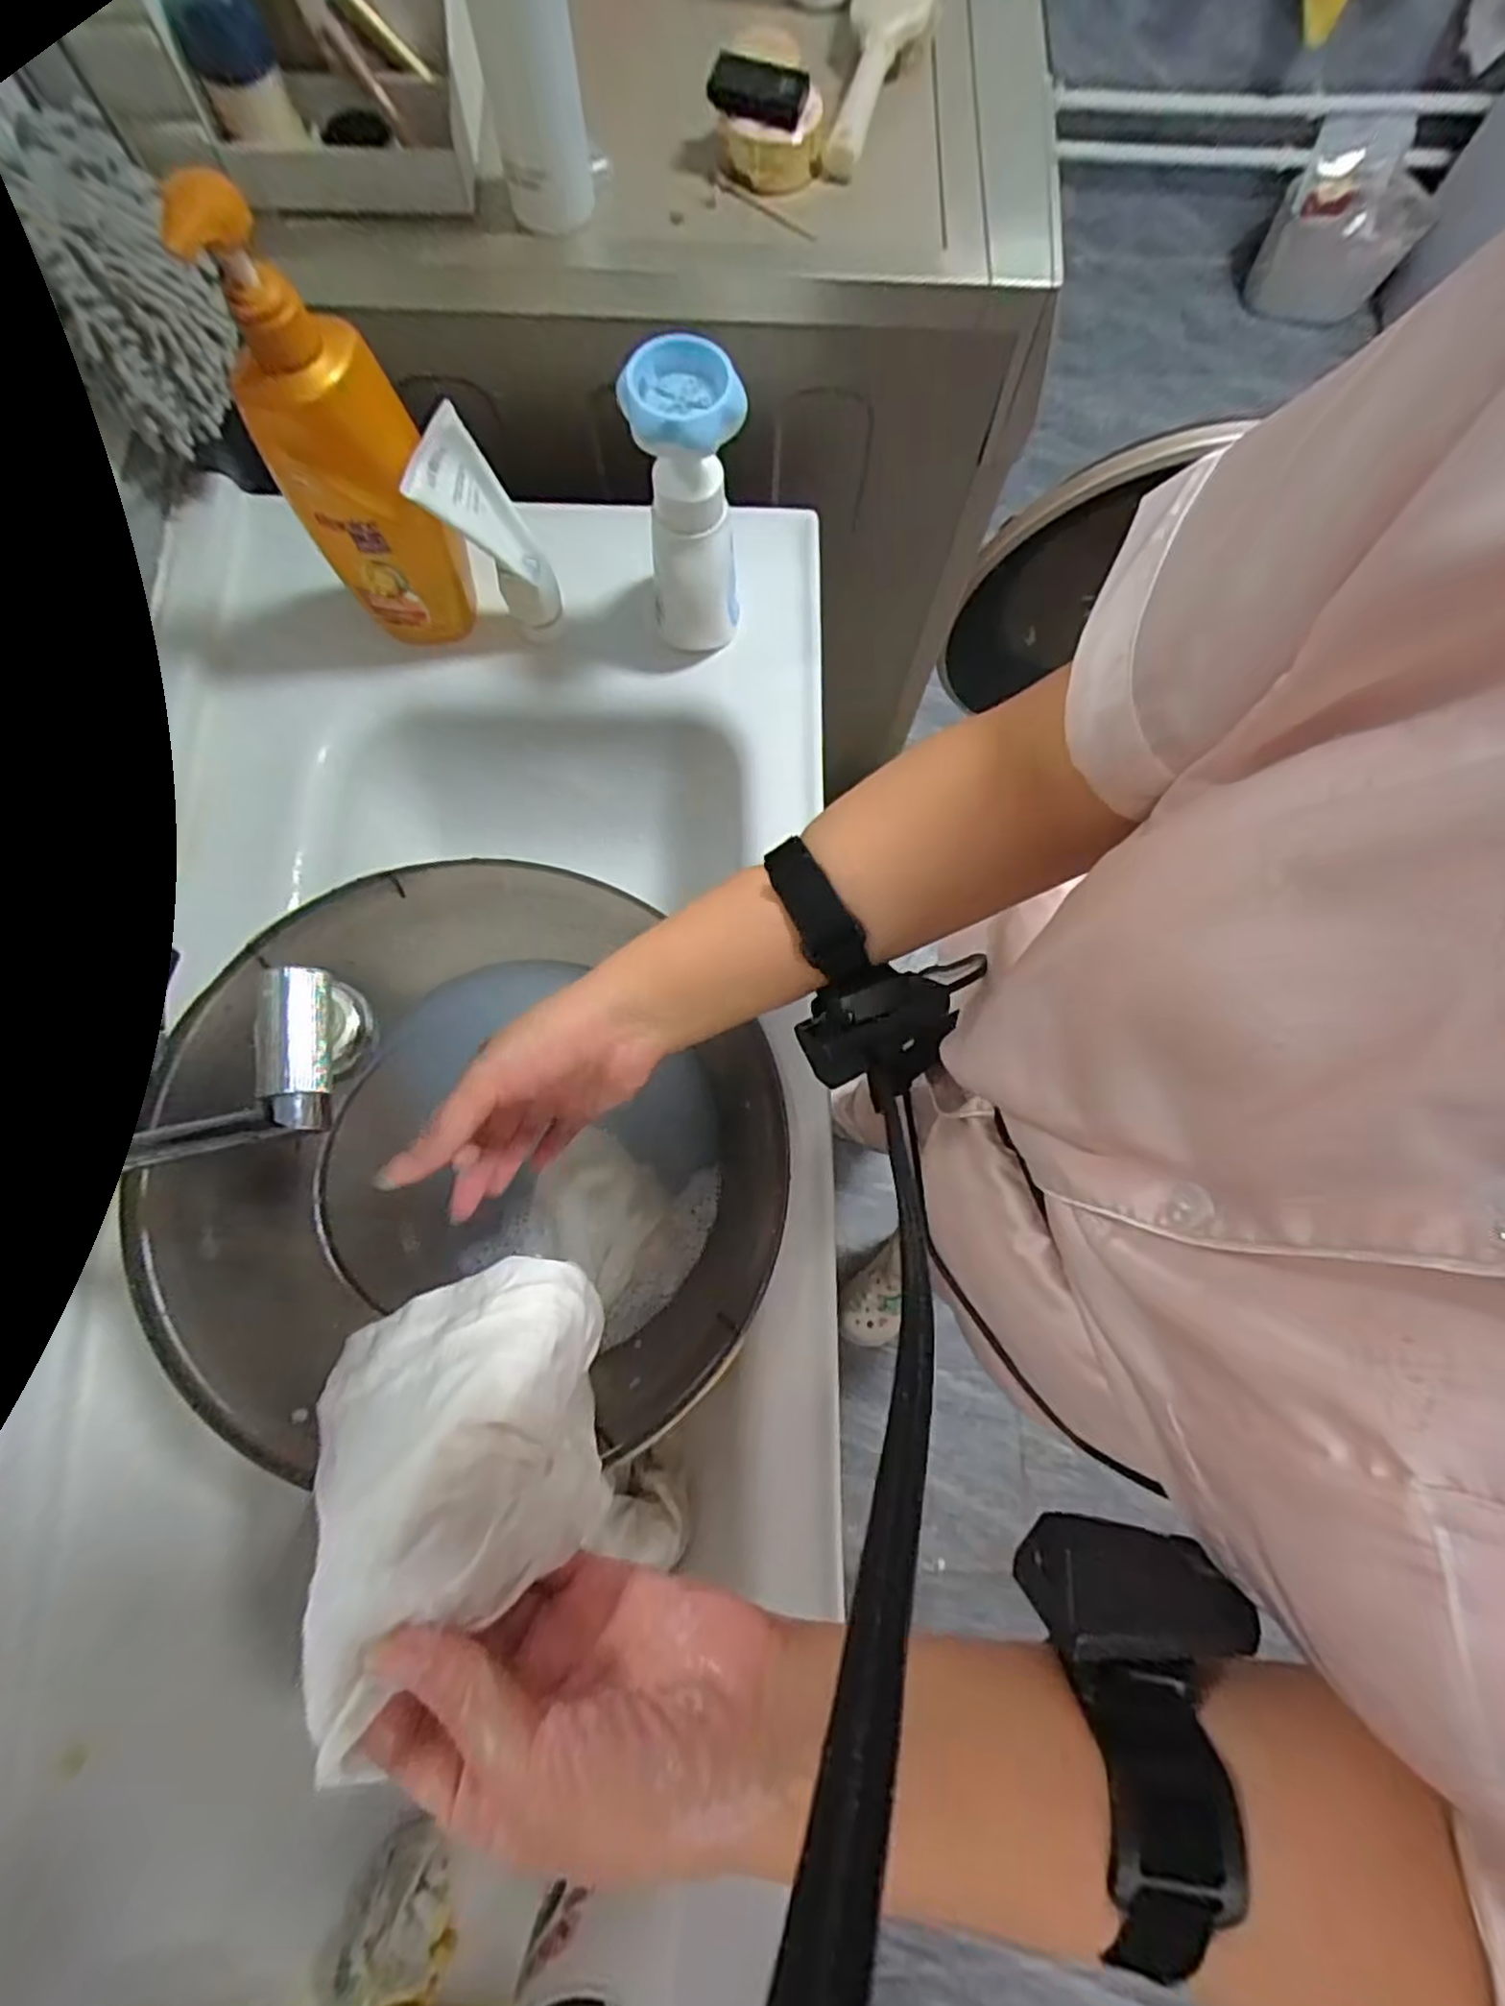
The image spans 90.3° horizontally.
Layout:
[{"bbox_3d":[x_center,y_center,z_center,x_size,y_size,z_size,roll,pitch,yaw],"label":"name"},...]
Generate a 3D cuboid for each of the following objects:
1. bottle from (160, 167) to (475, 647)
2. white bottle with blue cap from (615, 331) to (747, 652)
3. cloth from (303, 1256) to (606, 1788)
[{"bbox_3d":[-0.243,-0.324,0.450,0.085,0.246,0.045,-15,78,-5],"label":"bottle"},{"bbox_3d":[-0.042,-0.325,0.509,0.066,0.192,0.055,-11,77,-4],"label":"white bottle with blue cap"},{"bbox_3d":[-0.097,0.150,0.256,0.092,0.089,0.099,-24,79,-7],"label":"cloth"}]

